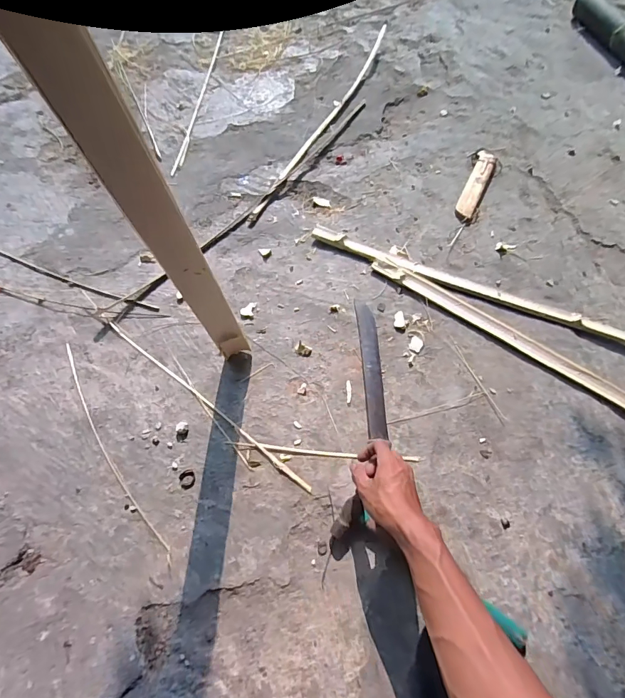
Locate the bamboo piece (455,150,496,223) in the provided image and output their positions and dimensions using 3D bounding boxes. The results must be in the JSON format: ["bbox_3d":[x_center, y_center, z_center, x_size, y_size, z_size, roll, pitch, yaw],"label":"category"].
[{"bbox_3d":[0.405,-0.407,1.003,0.049,0.026,0.282,23,61,10],"label":"bamboo piece"}]

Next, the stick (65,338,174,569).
[{"bbox_3d":[-0.321,0.149,0.637,0.024,0.005,0.418,-31,66,-20],"label":"stick"}]

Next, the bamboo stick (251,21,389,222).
[{"bbox_3d":[0.062,-0.670,1.127,0.039,0.028,0.973,22,61,9],"label":"bamboo stick"}]

